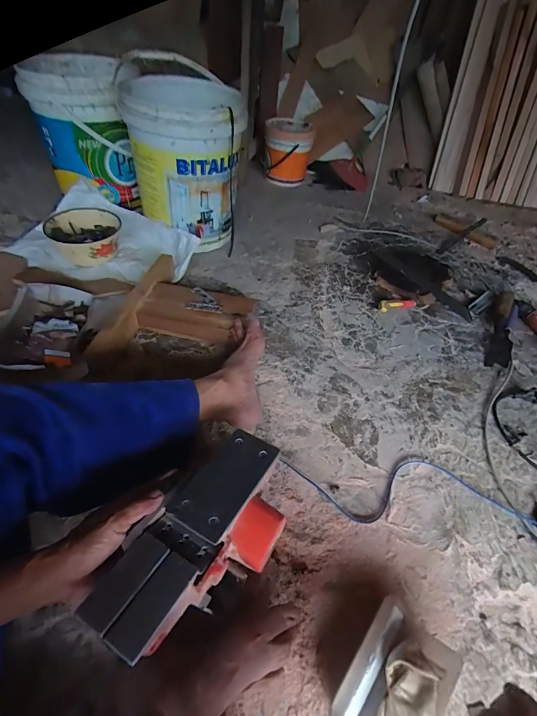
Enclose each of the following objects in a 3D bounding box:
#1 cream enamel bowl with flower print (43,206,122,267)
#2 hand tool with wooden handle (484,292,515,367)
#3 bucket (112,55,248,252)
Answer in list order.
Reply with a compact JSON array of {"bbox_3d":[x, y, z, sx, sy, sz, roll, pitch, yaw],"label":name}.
[{"bbox_3d":[-0.491,-0.328,0.947,0.179,0.066,0.188,3,48,-3],"label":"cream enamel bowl with flower print"},{"bbox_3d":[0.625,-0.082,0.944,0.056,0.020,0.321,25,50,16],"label":"hand tool with wooden handle"},{"bbox_3d":[-0.216,-0.521,0.978,0.286,0.340,0.295,3,48,-3],"label":"bucket"}]

